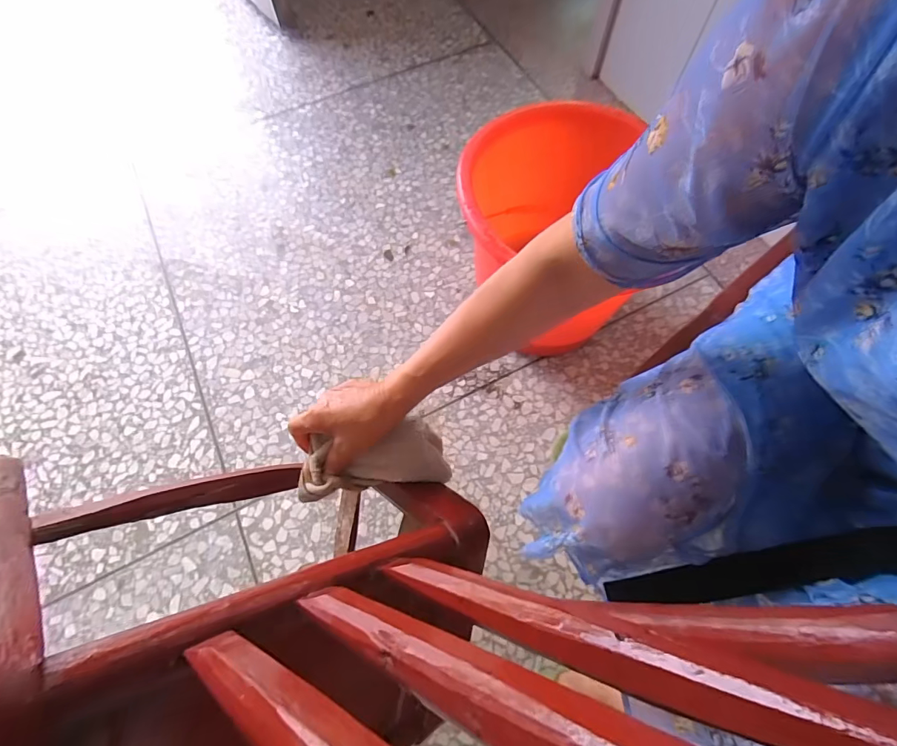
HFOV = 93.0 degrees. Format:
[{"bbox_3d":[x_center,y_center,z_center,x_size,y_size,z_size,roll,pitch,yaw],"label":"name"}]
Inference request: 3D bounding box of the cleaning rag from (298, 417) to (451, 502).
[{"bbox_3d":[-0.082,0.096,0.470,0.158,0.041,0.063,-9,66,-10],"label":"cleaning rag"}]

